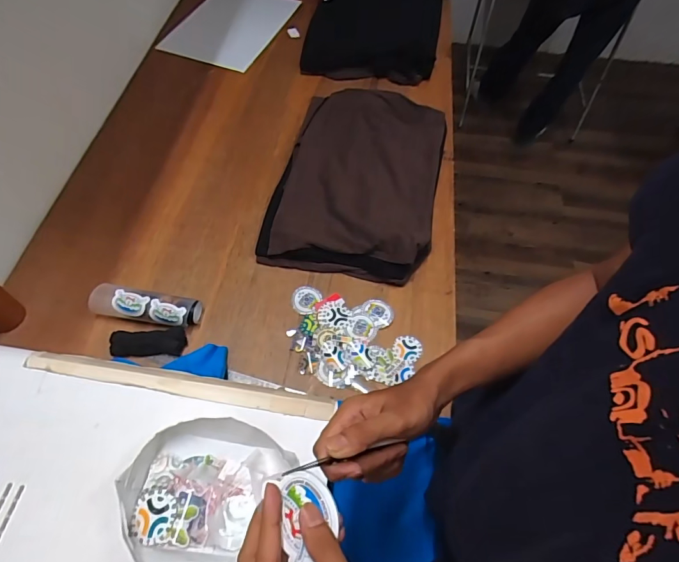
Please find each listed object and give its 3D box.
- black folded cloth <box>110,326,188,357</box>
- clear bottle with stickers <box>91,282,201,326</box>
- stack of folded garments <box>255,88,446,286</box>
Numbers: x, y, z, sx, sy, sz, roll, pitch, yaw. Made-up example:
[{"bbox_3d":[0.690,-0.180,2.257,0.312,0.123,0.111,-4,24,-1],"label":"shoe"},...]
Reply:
[{"bbox_3d":[-0.345,0.110,0.751,0.129,0.032,0.045,-3,60,-3],"label":"black folded cloth"},{"bbox_3d":[-0.361,0.046,0.771,0.196,0.060,0.055,9,60,5],"label":"clear bottle with stickers"},{"bbox_3d":[0.043,-0.248,0.930,0.357,0.088,0.517,10,60,5],"label":"stack of folded garments"}]

